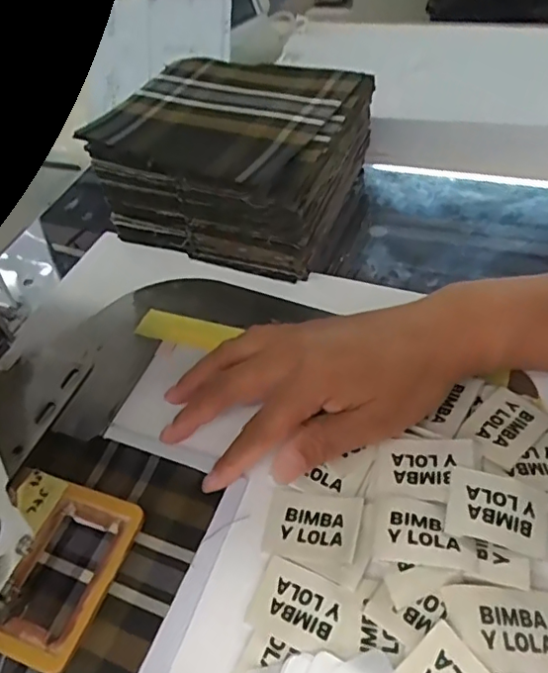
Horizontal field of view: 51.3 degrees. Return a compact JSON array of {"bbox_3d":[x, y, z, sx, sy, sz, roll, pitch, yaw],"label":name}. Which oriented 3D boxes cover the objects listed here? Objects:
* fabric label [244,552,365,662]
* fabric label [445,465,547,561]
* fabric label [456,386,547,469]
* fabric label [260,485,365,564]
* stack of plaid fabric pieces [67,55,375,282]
[{"bbox_3d":[0.015,0.129,0.269,0.051,0.006,0.033,18,55,24],"label":"fabric label"},{"bbox_3d":[0.111,0.084,0.275,0.049,0.007,0.035,16,58,7],"label":"fabric label"},{"bbox_3d":[0.127,0.049,0.312,0.048,0.004,0.033,-33,51,-29],"label":"fabric label"},{"bbox_3d":[0.020,0.096,0.294,0.048,0.004,0.035,0,49,21],"label":"fabric label"},{"bbox_3d":[-0.026,-0.132,0.445,0.174,0.093,0.157,12,51,22],"label":"stack of plaid fabric pieces"}]

